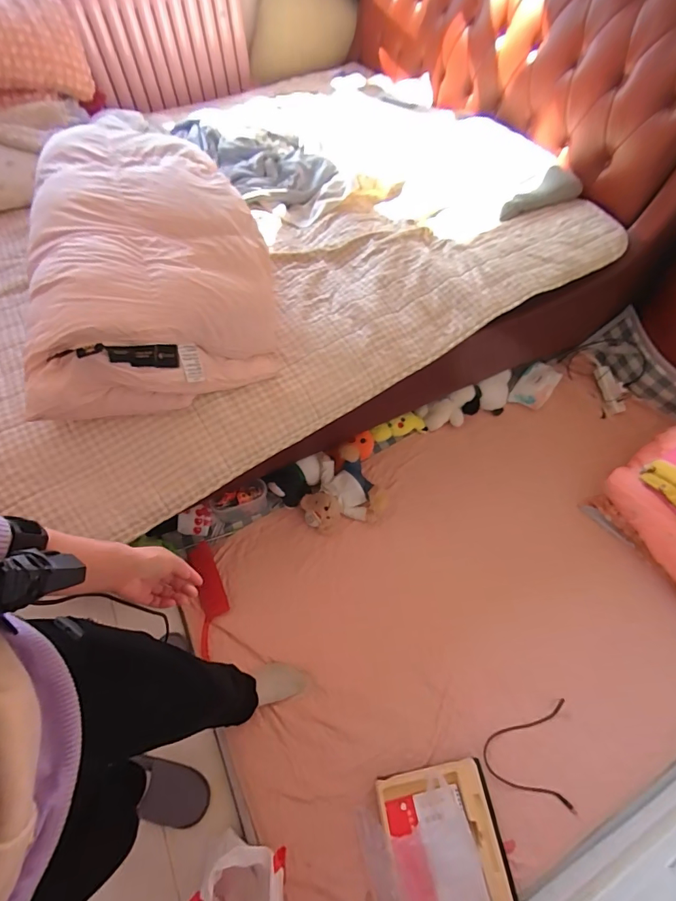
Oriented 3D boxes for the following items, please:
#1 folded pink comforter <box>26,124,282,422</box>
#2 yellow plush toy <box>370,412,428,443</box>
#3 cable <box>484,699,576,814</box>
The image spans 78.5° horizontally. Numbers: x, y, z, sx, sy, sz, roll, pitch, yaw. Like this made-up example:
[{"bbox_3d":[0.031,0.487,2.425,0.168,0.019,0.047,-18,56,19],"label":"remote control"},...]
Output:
[{"bbox_3d":[-0.462,-0.446,1.047,0.550,0.293,0.713,-10,59,-5],"label":"folded pink comforter"},{"bbox_3d":[0.221,-0.085,1.514,0.218,0.072,0.071,-13,59,-7],"label":"yellow plush toy"},{"bbox_3d":[0.473,0.743,1.041,0.206,0.016,0.224,8,59,5],"label":"cable"}]

